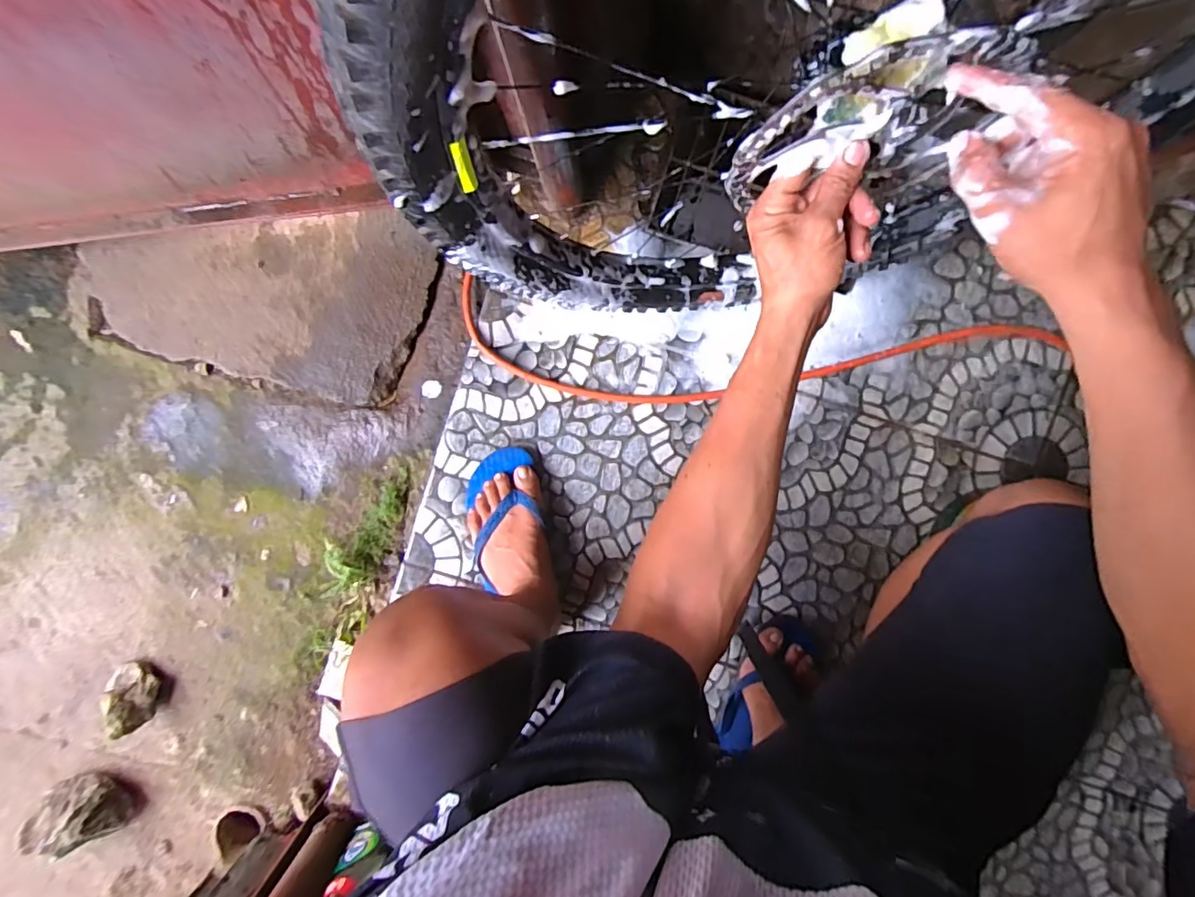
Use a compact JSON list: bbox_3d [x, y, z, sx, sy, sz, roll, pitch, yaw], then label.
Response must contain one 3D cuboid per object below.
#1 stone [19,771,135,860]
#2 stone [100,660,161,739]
[{"bbox_3d":[-0.741,0.522,0.781,0.108,0.086,0.099,0,94,2],"label":"stone"},{"bbox_3d":[-0.665,0.355,0.778,0.051,0.070,0.091,-16,93,3],"label":"stone"}]

